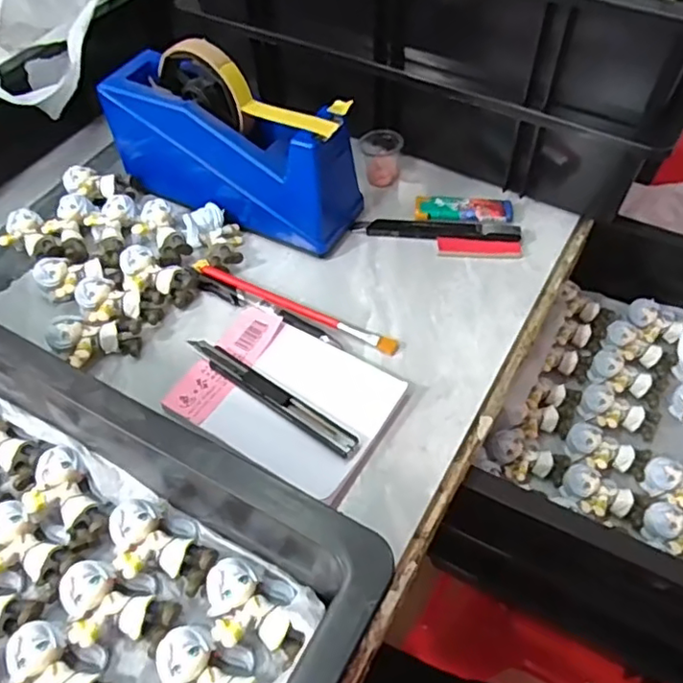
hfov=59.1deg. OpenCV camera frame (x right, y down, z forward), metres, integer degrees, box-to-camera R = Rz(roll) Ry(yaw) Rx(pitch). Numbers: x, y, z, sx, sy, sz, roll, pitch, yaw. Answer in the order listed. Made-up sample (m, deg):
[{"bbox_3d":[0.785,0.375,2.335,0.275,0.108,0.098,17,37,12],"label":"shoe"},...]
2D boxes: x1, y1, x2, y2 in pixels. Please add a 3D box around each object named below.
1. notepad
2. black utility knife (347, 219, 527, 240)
[{"bbox_3d":[-0.034,0.036,0.394,0.129,0.015,0.097,25,58,19],"label":"notepad"},{"bbox_3d":[0.077,-0.092,0.492,0.133,0.008,0.018,4,54,5],"label":"black utility knife"}]

